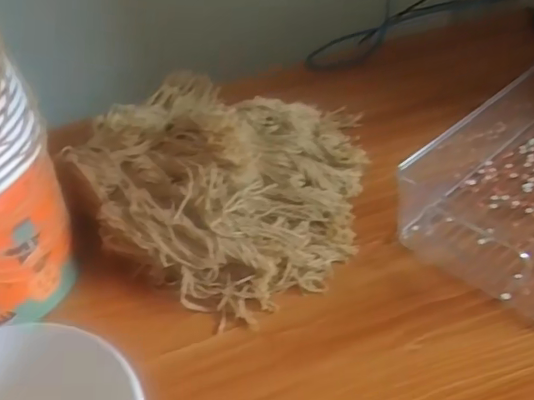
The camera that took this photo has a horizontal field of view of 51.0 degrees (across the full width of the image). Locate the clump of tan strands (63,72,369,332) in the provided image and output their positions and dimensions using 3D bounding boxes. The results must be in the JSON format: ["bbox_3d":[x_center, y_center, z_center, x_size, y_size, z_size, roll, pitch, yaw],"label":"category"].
[{"bbox_3d":[-0.026,-0.025,0.487,0.276,0.096,0.215,-18,41,-7],"label":"clump of tan strands"}]

